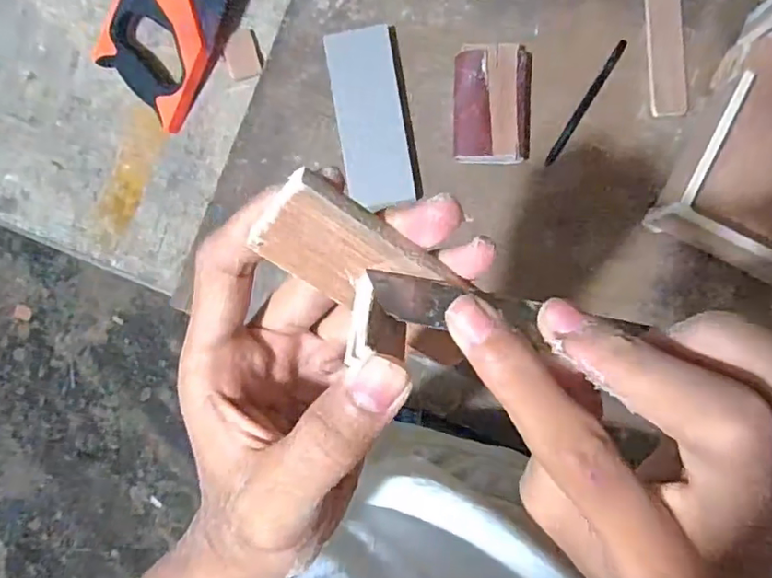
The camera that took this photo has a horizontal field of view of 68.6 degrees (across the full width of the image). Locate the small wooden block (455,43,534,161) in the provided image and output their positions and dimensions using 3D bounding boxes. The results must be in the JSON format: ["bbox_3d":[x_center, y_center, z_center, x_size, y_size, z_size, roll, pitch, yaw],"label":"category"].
[{"bbox_3d":[0.102,-0.174,0.539,0.072,0.028,0.108,2,89,3],"label":"small wooden block"}]

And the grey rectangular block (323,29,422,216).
[{"bbox_3d":[-0.012,-0.164,0.541,0.070,0.022,0.163,-9,88,3],"label":"grey rectangular block"}]

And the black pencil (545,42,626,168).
[{"bbox_3d":[0.192,-0.178,0.543,0.008,0.008,0.137,32,93,6],"label":"black pencil"}]

